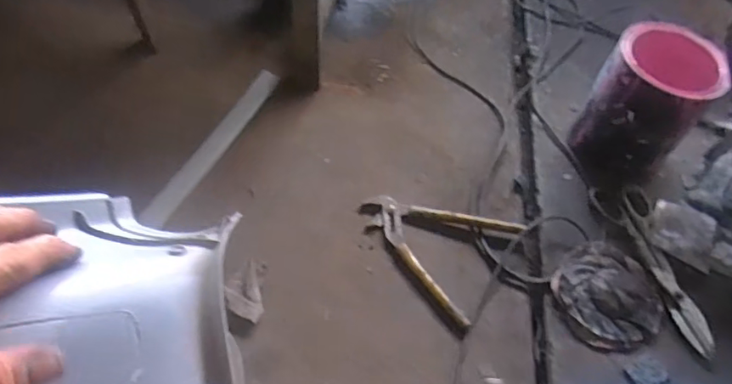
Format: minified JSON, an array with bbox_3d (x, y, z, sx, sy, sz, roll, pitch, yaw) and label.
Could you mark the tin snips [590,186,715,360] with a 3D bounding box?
[{"bbox_3d":[0.434,0.101,0.812,0.088,0.013,0.279,-12,55,-11],"label":"tin snips"}]

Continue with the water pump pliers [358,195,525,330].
[{"bbox_3d":[0.093,0.069,0.828,0.227,0.023,0.182,31,58,19],"label":"water pump pliers"}]

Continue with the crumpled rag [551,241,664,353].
[{"bbox_3d":[0.346,0.144,0.784,0.149,0.022,0.146,-25,58,-20],"label":"crumpled rag"}]

